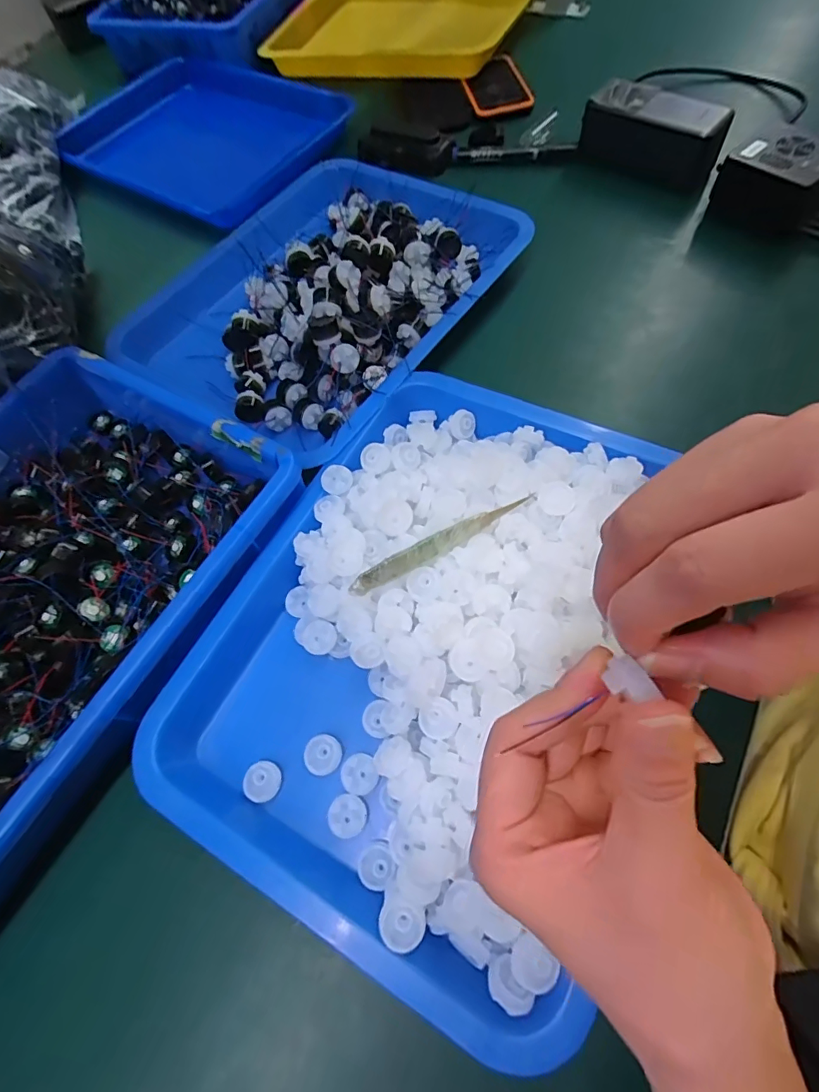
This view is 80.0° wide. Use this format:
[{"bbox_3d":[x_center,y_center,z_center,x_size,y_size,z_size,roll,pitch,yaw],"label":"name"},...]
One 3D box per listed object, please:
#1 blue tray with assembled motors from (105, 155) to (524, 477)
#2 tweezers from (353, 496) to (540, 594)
[{"bbox_3d":[-0.072,-0.225,0.408,0.246,0.052,0.308,33,72,19],"label":"blue tray with assembled motors"},{"bbox_3d":[0.020,-0.002,0.279,0.117,0.004,0.013,-27,99,-9],"label":"tweezers"}]

